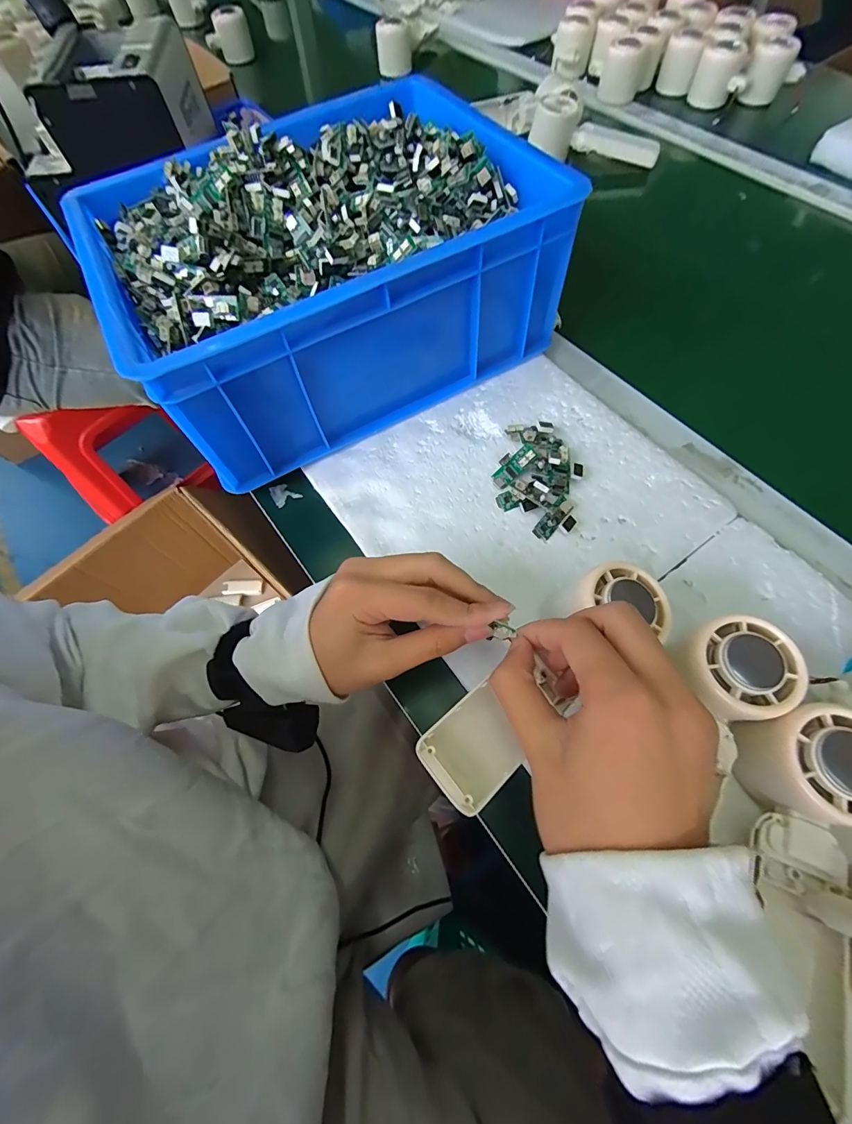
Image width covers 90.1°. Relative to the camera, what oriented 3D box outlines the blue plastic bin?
[{"bbox_3d":[-0.083,-0.251,0.371,0.330,0.134,0.248,-28,67,-9],"label":"blue plastic bin"}]

